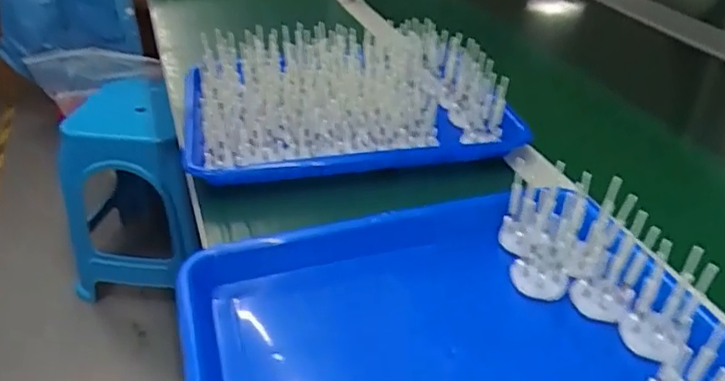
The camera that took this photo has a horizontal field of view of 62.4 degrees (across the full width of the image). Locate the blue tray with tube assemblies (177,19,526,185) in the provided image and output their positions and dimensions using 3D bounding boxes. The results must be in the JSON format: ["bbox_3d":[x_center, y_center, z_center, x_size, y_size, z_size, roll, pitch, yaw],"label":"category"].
[{"bbox_3d":[-0.021,-0.105,0.631,0.321,0.075,0.231,-5,35,-8],"label":"blue tray with tube assemblies"}]

